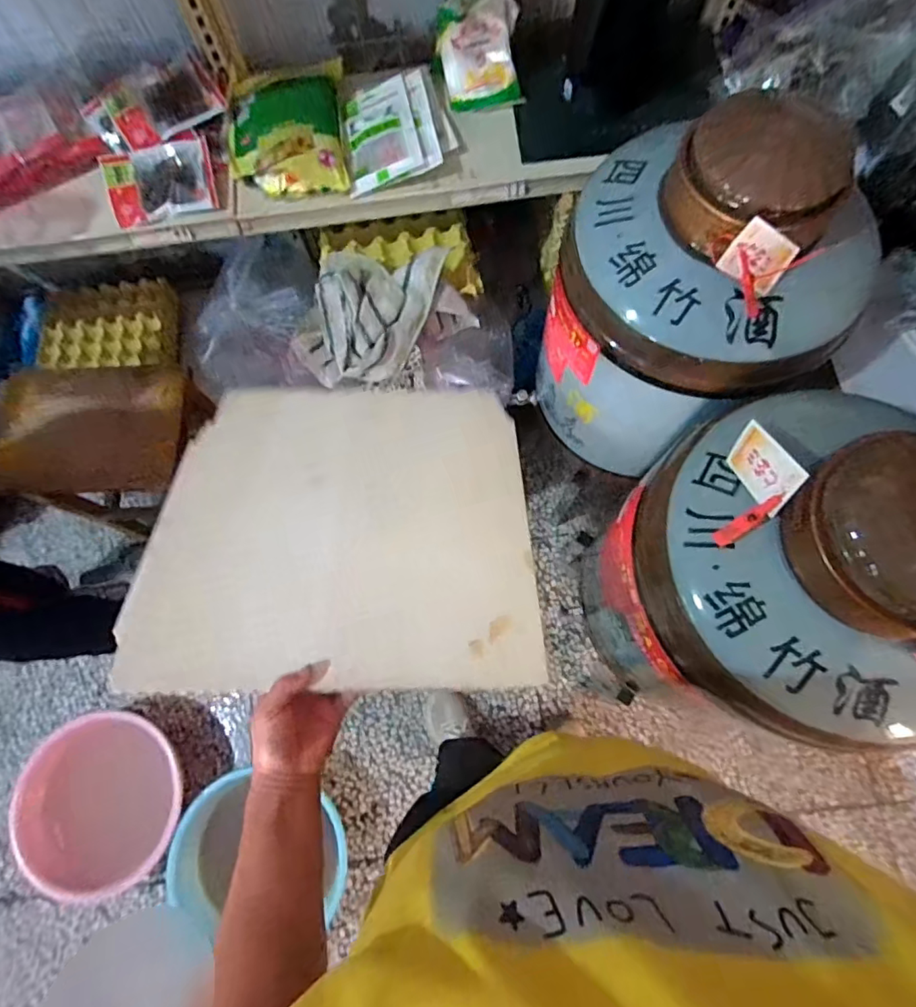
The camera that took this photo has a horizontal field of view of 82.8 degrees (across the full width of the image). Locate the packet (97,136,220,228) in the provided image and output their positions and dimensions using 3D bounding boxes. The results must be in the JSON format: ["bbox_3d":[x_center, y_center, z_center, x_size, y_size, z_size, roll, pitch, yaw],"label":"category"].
[{"bbox_3d":[-0.491,-0.531,0.856,0.172,0.021,0.116,-14,94,-2],"label":"packet"}]

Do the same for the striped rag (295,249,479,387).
[{"bbox_3d":[-0.155,-0.344,0.915,0.292,0.094,0.249,-41,77,-9],"label":"striped rag"}]

